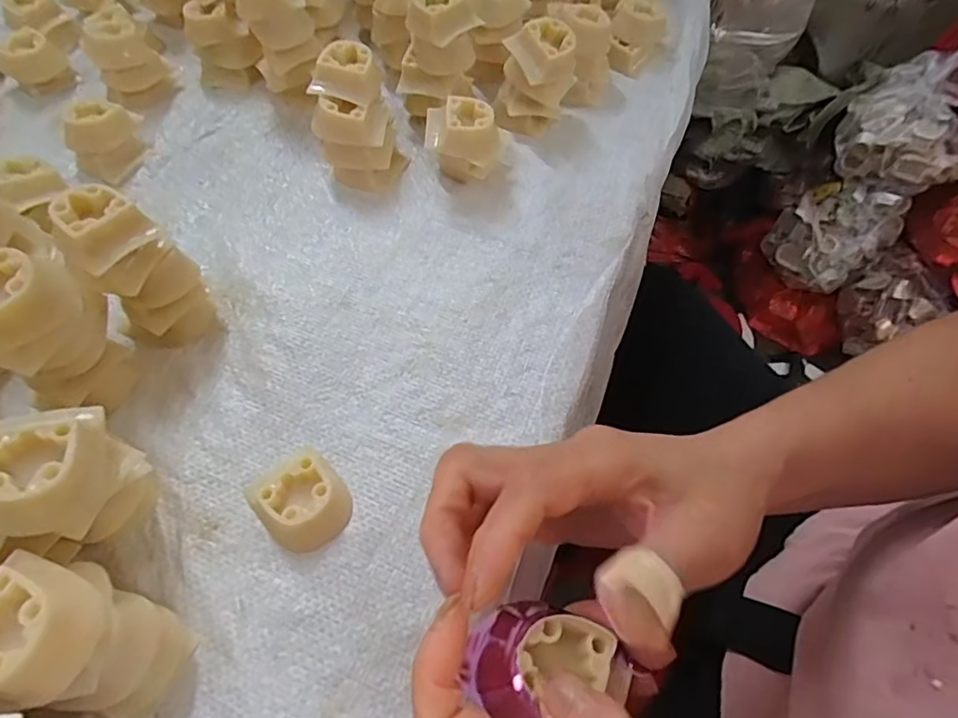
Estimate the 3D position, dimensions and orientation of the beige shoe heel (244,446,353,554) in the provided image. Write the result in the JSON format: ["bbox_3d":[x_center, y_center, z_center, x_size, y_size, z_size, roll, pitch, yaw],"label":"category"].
[{"bbox_3d":[-0.083,0.064,0.266,0.039,0.017,0.049,-38,67,-21],"label":"beige shoe heel"}]

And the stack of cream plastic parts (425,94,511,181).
[{"bbox_3d":[-0.008,-0.137,0.368,0.049,0.047,0.039,-3,59,-3],"label":"stack of cream plastic parts"}]

